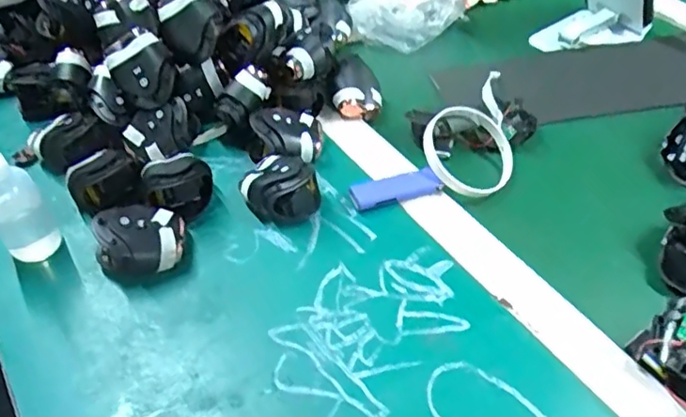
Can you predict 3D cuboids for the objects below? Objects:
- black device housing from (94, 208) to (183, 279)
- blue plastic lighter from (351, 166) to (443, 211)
[{"bbox_3d":[-0.148,0.025,0.435,0.064,0.042,0.043,-12,47,-11],"label":"black device housing"},{"bbox_3d":[0.043,-0.015,0.487,0.075,0.015,0.022,-16,48,-15],"label":"blue plastic lighter"}]

